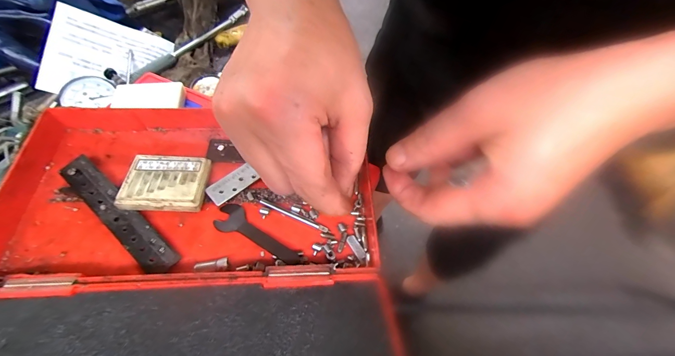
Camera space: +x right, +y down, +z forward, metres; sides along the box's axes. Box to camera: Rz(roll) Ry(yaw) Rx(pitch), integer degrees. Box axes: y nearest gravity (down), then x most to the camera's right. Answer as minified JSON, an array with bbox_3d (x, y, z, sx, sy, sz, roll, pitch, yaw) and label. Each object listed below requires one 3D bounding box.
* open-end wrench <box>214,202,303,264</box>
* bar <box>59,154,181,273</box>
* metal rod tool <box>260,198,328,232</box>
[{"bbox_3d":[-0.053,0.037,0.214,0.066,0.004,0.020,23,59,12],"label":"open-end wrench"},{"bbox_3d":[-0.148,0.023,0.212,0.112,0.009,0.020,37,63,19],"label":"bar"},{"bbox_3d":[-0.031,0.026,0.222,0.053,0.005,0.005,23,59,12],"label":"metal rod tool"}]

